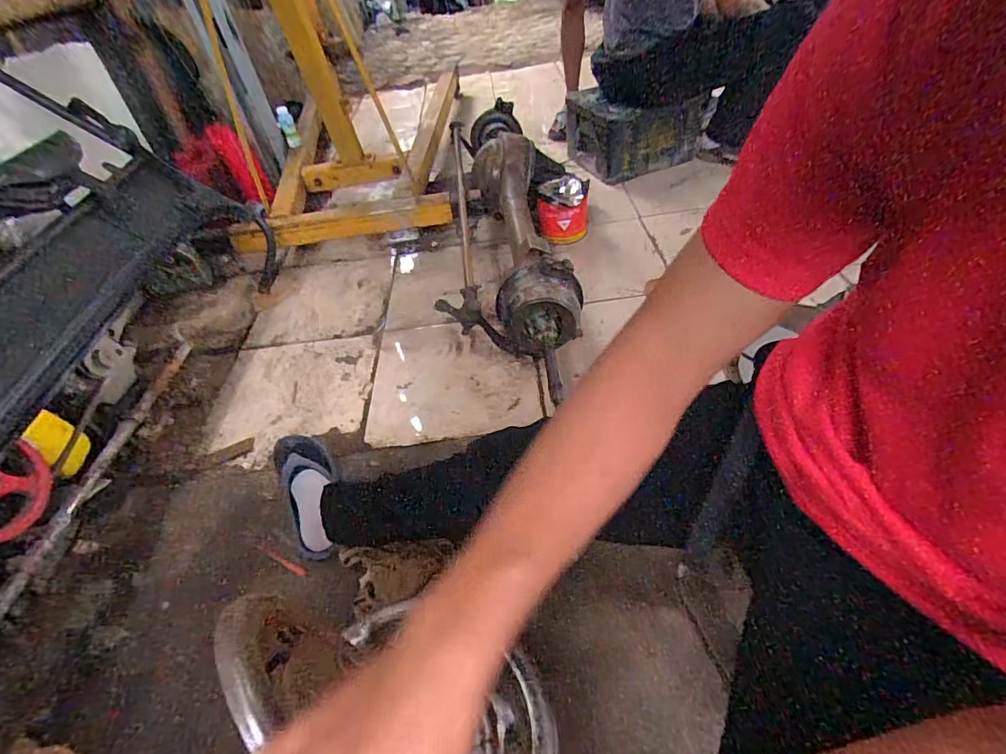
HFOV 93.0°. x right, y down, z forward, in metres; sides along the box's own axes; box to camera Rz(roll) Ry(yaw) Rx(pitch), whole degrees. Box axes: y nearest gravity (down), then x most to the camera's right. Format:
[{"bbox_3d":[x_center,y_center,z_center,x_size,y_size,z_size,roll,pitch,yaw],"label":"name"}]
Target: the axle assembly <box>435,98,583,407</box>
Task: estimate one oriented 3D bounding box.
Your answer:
[{"bbox_3d":[0.020,-0.485,1.441,0.375,0.310,1.095,-5,45,1],"label":"axle assembly"}]

